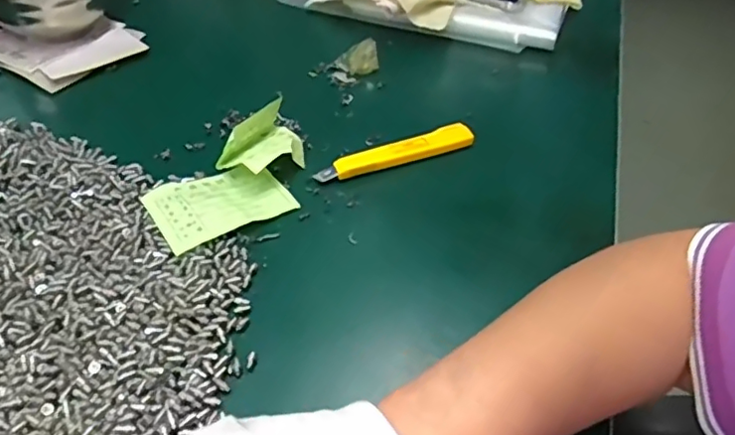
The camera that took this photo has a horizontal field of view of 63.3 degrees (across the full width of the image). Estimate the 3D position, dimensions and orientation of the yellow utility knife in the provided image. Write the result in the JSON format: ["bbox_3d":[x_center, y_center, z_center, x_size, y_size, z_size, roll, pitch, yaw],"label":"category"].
[{"bbox_3d":[0.021,-0.050,0.457,0.126,0.015,0.015,-16,49,-18],"label":"yellow utility knife"}]

